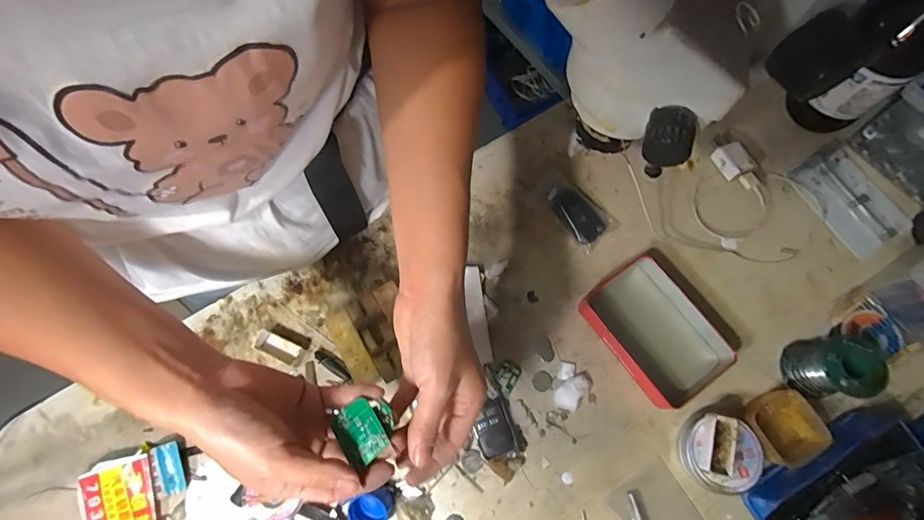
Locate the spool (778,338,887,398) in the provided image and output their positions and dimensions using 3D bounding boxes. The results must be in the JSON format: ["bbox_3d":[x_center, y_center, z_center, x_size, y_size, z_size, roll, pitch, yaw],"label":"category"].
[{"bbox_3d":[0.341,0.099,0.397,0.050,0.058,0.052,0,71,1],"label":"spool"}]

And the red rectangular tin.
[{"bbox_3d":[0.189,0.071,0.421,0.087,0.033,0.135,-32,74,-9],"label":"red rectangular tin"}]

